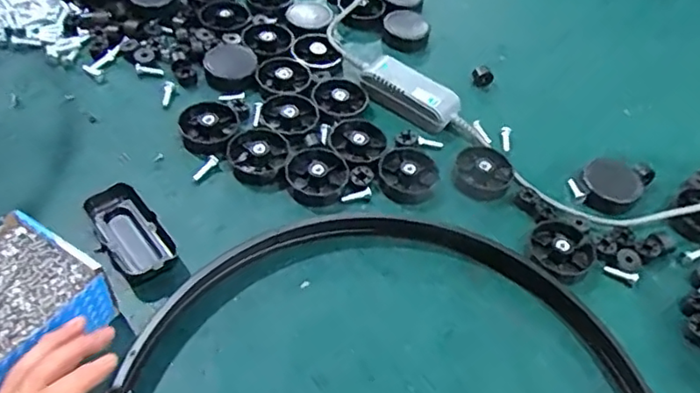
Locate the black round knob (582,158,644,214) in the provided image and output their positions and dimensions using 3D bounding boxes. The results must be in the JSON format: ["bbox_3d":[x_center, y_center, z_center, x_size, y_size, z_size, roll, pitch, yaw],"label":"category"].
[{"bbox_3d":[0.297,-0.013,0.669,0.060,0.022,0.060,2,53,-2],"label":"black round knob"}]

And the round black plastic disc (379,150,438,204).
[{"bbox_3d":[0.067,-0.026,0.658,0.064,0.017,0.073,22,55,12],"label":"round black plastic disc"}]

